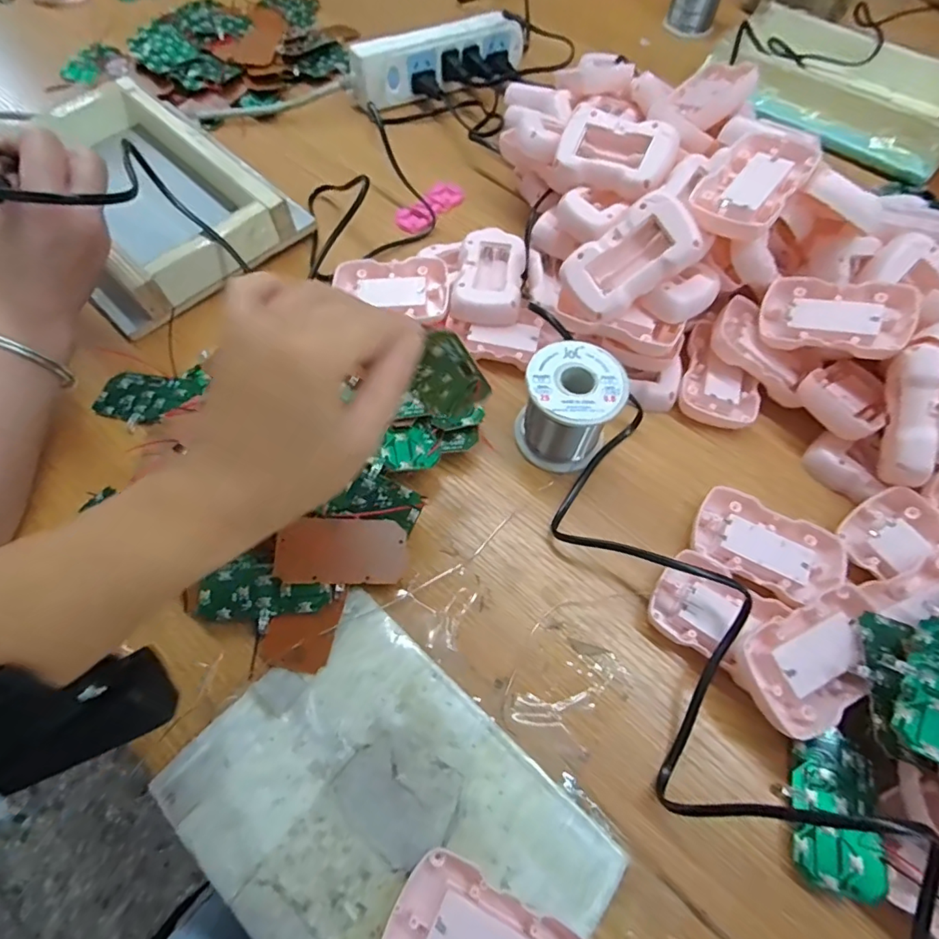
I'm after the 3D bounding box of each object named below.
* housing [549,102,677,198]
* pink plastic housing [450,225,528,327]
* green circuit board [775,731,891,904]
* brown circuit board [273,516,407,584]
[{"bbox_3d":[0.111,-0.239,0.395,0.086,0.022,0.054,32,99,20],"label":"housing"},{"bbox_3d":[0.017,-0.156,0.416,0.053,0.020,0.091,9,63,3],"label":"pink plastic housing"},{"bbox_3d":[0.183,0.171,0.264,0.041,0.007,0.070,5,52,25],"label":"green circuit board"},{"bbox_3d":[-0.075,0.048,0.309,0.073,0.004,0.038,3,72,-11],"label":"brown circuit board"}]

